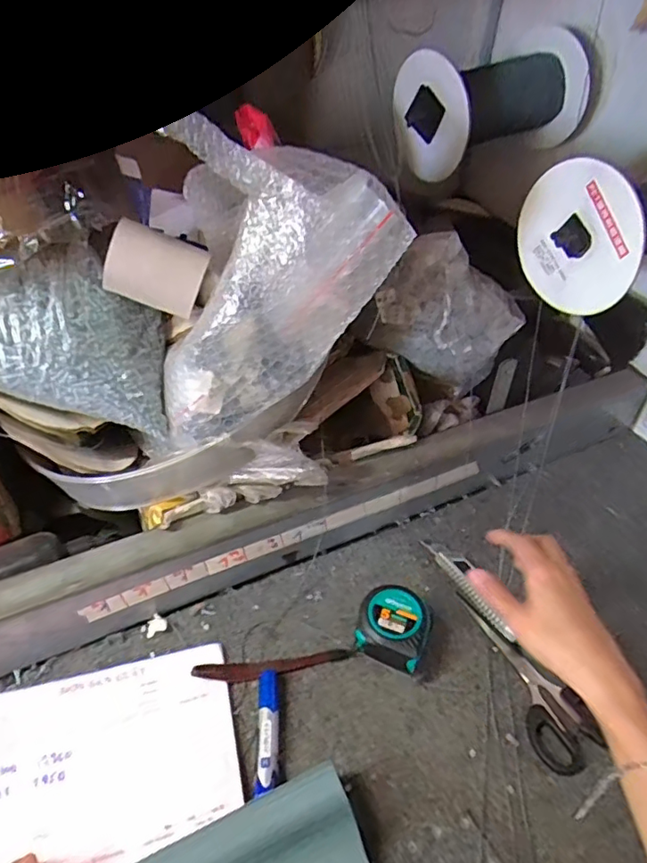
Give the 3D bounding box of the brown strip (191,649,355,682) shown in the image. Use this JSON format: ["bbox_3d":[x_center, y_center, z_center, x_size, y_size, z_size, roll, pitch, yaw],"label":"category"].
[{"bbox_3d":[-0.042,0.199,0.488,0.135,0.016,0.015,-7,41,-10],"label":"brown strip"}]

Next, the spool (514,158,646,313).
[{"bbox_3d":[0.304,-0.201,0.535,0.209,0.124,0.128,-21,46,-25],"label":"spool"}]

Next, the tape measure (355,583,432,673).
[{"bbox_3d":[0.063,0.173,0.503,0.058,0.044,0.064,16,43,17],"label":"tape measure"}]

